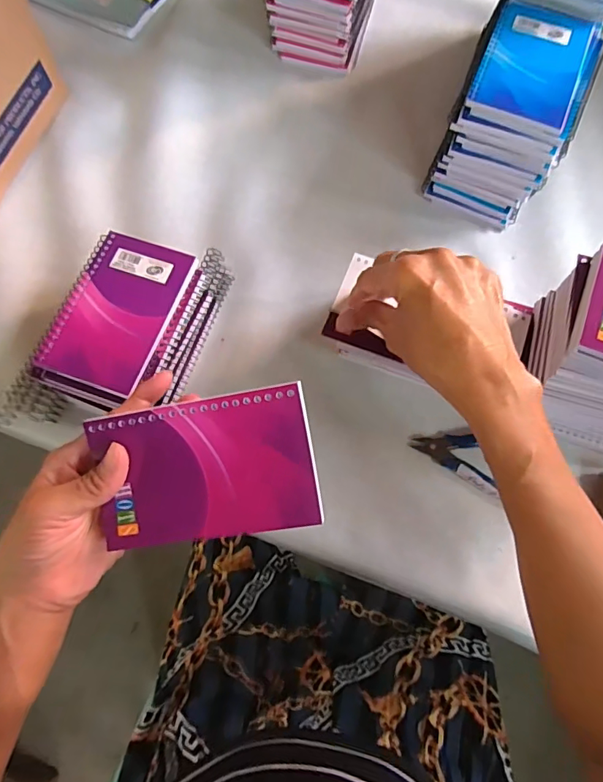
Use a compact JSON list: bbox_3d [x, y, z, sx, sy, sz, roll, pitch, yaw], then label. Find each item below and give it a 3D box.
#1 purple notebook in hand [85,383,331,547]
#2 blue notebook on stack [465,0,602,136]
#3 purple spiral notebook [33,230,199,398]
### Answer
[{"bbox_3d":[-0.056,0.045,0.273,0.126,0.005,0.078,-10,93,10],"label":"purple notebook in hand"},{"bbox_3d":[0.200,-0.280,0.406,0.085,0.012,0.128,23,72,5],"label":"blue notebook on stack"},{"bbox_3d":[-0.146,-0.064,0.383,0.083,0.015,0.127,20,71,6],"label":"purple spiral notebook"}]

